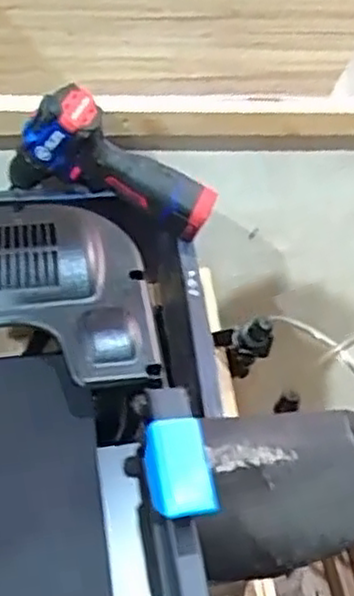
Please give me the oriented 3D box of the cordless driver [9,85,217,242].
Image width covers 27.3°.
[{"bbox_3d":[-0.068,-0.126,0.761,0.208,0.145,0.055,25,48,-4],"label":"cordless driver"}]

